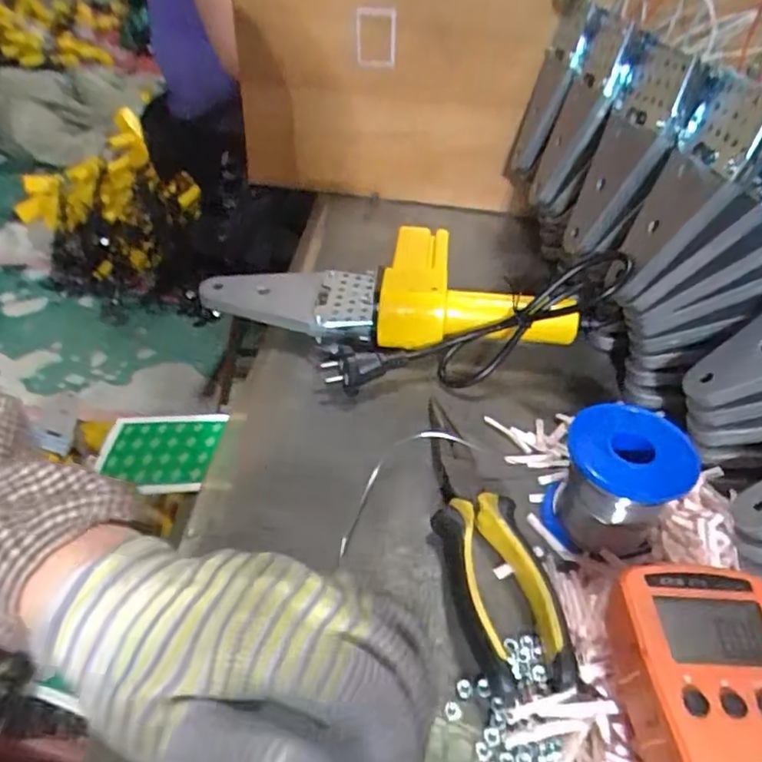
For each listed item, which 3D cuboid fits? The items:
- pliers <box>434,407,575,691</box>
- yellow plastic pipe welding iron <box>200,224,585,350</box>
[{"bbox_3d":[0.053,0.080,0.317,0.043,0.024,0.152,-6,41,-13],"label":"pliers"},{"bbox_3d":[0.004,-0.071,0.462,0.271,0.052,0.112,7,43,6],"label":"yellow plastic pipe welding iron"}]

